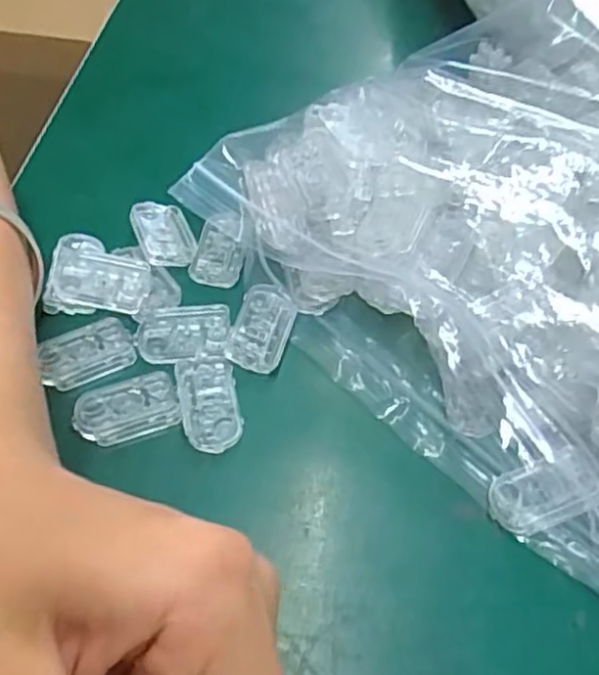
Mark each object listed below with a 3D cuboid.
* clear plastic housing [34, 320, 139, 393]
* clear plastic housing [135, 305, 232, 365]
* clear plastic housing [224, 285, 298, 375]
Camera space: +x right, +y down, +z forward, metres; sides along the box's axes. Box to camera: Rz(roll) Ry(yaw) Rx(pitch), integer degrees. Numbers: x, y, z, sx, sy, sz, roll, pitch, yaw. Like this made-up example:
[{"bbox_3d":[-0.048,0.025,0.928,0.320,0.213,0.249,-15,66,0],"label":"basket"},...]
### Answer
[{"bbox_3d":[-0.081,0.005,0.265,0.034,0.004,0.023,-20,61,-15],"label":"clear plastic housing"},{"bbox_3d":[-0.045,-0.001,0.272,0.036,0.006,0.022,-2,57,-4],"label":"clear plastic housing"},{"bbox_3d":[-0.015,-0.004,0.275,0.021,0.005,0.036,16,58,7],"label":"clear plastic housing"}]

